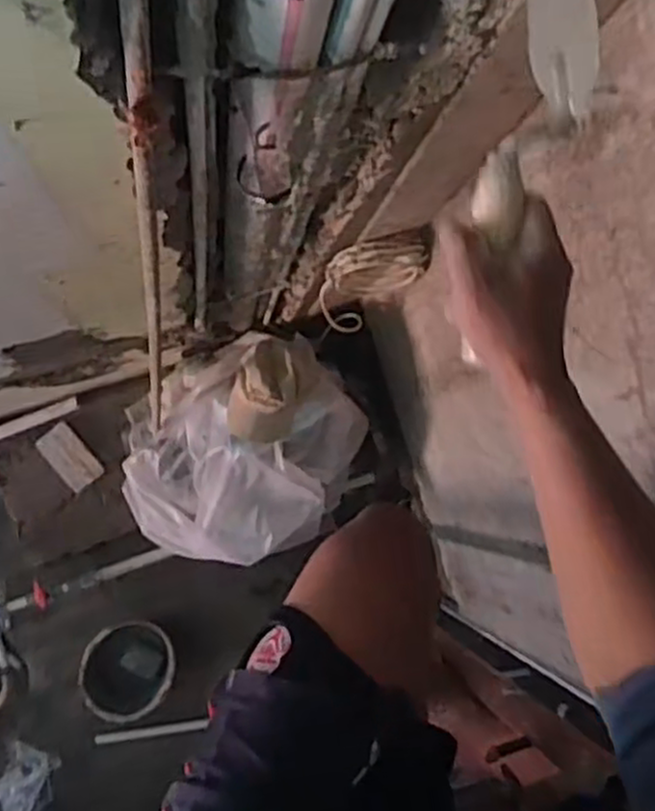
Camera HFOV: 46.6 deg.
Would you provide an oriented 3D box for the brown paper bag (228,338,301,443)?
[{"bbox_3d":[-0.134,-0.032,1.775,0.176,0.063,0.234,8,85,-8],"label":"brown paper bag"}]

